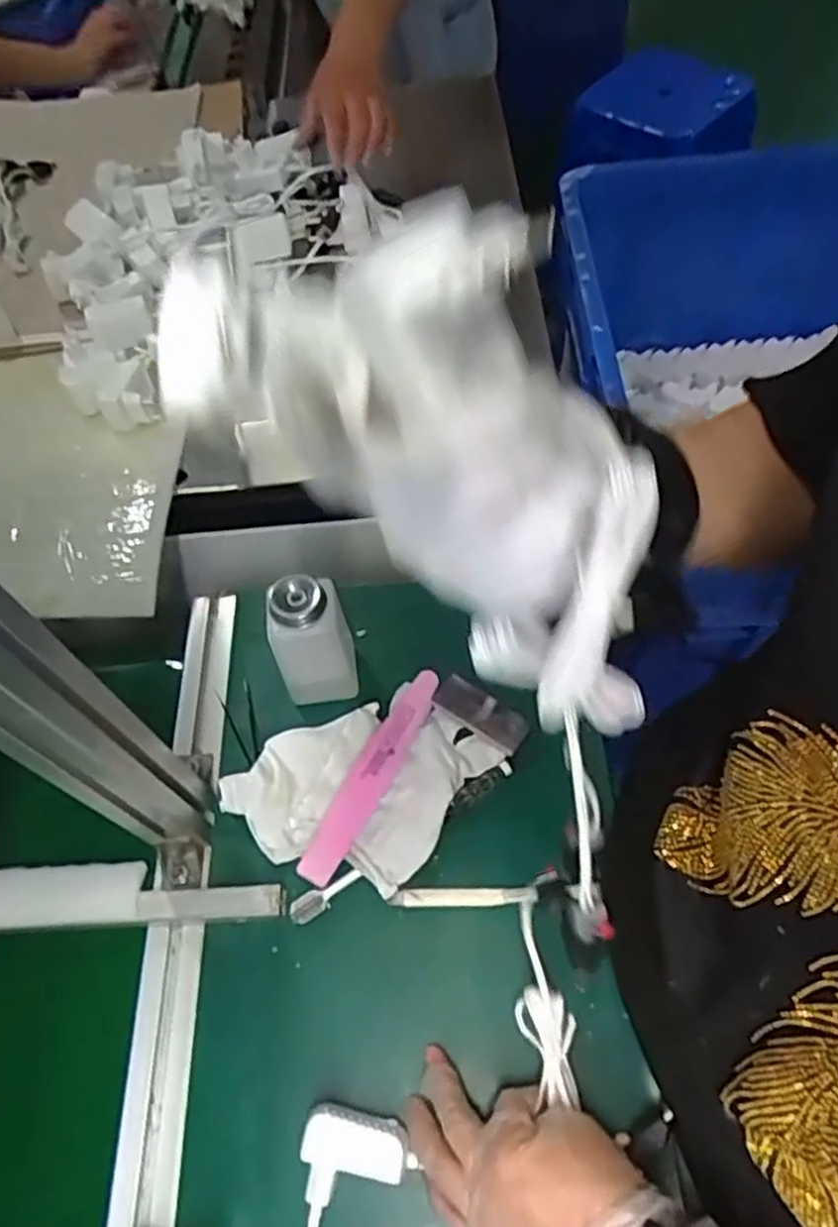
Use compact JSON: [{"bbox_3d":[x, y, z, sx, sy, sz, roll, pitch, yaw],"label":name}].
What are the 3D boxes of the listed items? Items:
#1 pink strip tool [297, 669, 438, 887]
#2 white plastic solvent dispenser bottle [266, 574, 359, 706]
[{"bbox_3d":[-0.032,0.115,0.540,0.027,0.010,0.173,33,67,3],"label":"pink strip tool"},{"bbox_3d":[-0.082,0.020,0.551,0.057,0.127,0.051,-17,60,-6],"label":"white plastic solvent dispenser bottle"}]

